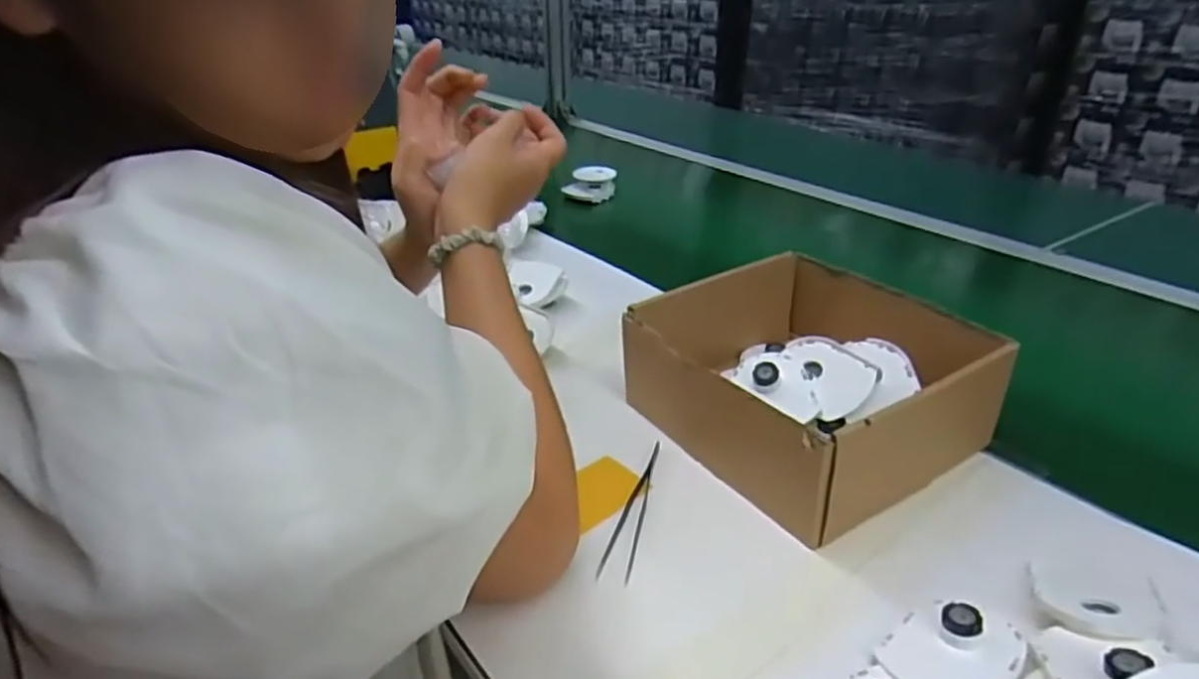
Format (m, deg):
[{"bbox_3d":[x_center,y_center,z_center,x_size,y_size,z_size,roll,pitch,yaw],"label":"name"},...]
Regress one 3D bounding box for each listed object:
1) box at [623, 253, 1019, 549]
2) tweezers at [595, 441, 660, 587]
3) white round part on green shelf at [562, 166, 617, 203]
[{"bbox_3d":[0.154,0.028,0.556,0.207,0.085,0.214,-17,32,-28],"label":"box"},{"bbox_3d":[0.023,0.111,0.498,0.019,0.005,0.134,6,29,12],"label":"tweezers"},{"bbox_3d":[-0.014,-0.227,1.085,0.065,0.043,0.059,6,29,12],"label":"white round part on green shelf"}]

